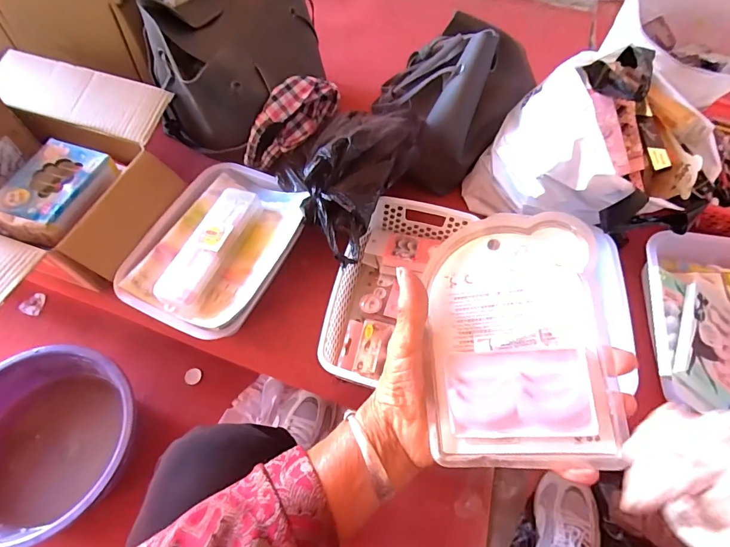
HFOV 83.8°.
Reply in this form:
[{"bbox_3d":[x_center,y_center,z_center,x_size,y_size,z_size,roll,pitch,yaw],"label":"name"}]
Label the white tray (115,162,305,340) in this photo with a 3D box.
[{"bbox_3d":[-0.227,-0.053,0.636,0.223,0.047,0.294,21,61,11],"label":"white tray"}]

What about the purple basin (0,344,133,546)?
[{"bbox_3d":[-0.510,0.268,0.649,0.282,0.097,0.274,1,59,-1],"label":"purple basin"}]

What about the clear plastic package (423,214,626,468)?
[{"bbox_3d":[0.089,0.036,0.247,0.099,0.013,0.145,-6,73,19],"label":"clear plastic package"}]

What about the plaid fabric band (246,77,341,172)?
[{"bbox_3d":[-0.124,-0.269,0.716,0.066,0.101,0.195,35,64,18],"label":"plaid fabric band"}]

